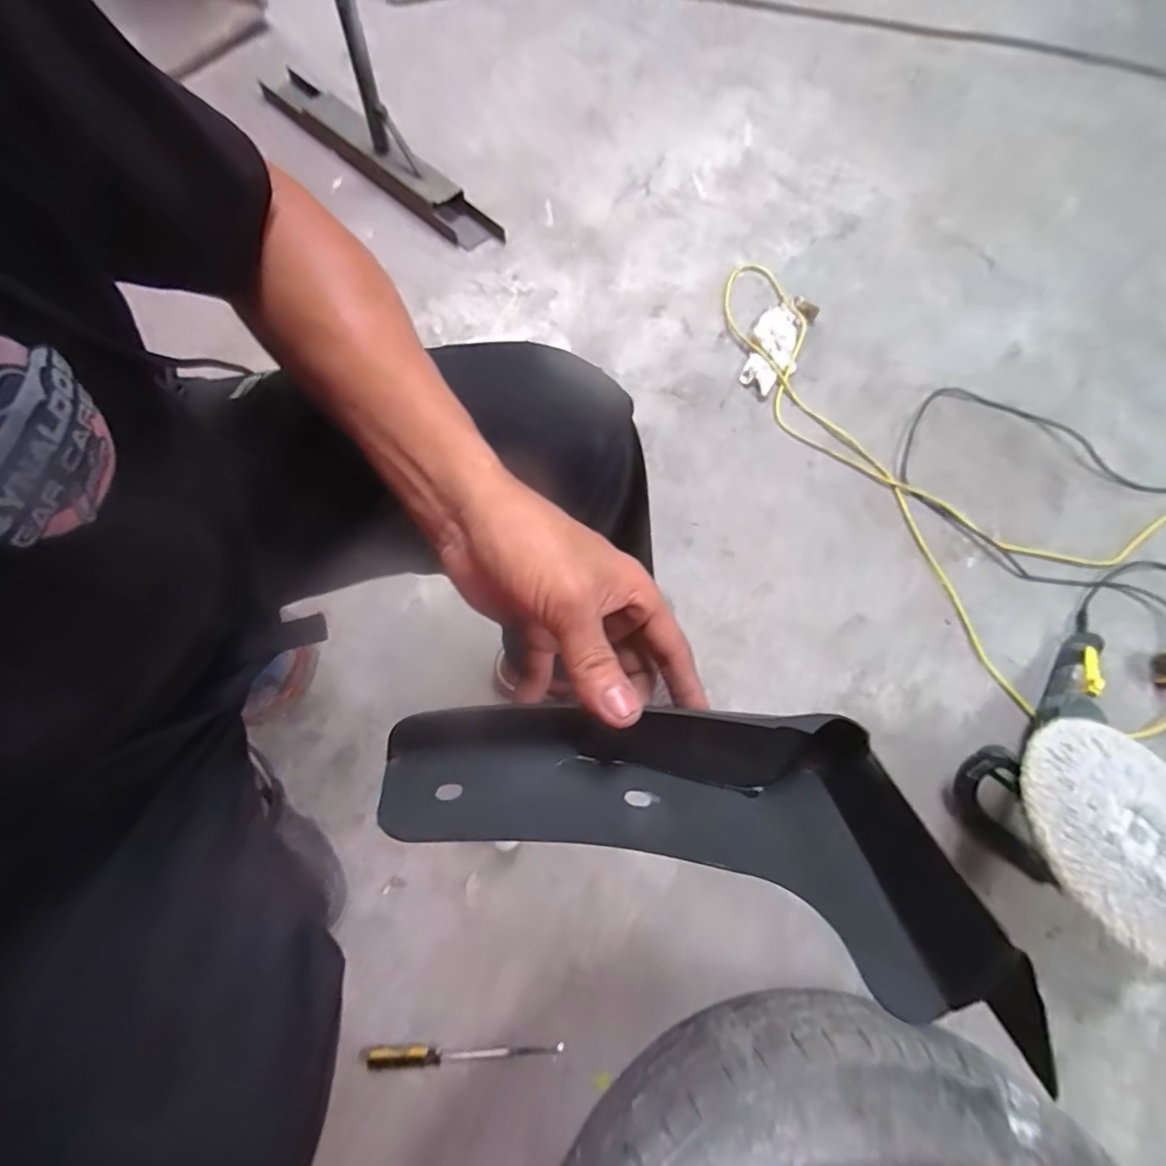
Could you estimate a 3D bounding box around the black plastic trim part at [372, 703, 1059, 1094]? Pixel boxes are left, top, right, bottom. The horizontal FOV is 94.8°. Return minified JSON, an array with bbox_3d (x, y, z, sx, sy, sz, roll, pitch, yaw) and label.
[{"bbox_3d":[0.042,0.104,0.259,0.272,0.063,0.096,11,72,10],"label":"black plastic trim part"}]

